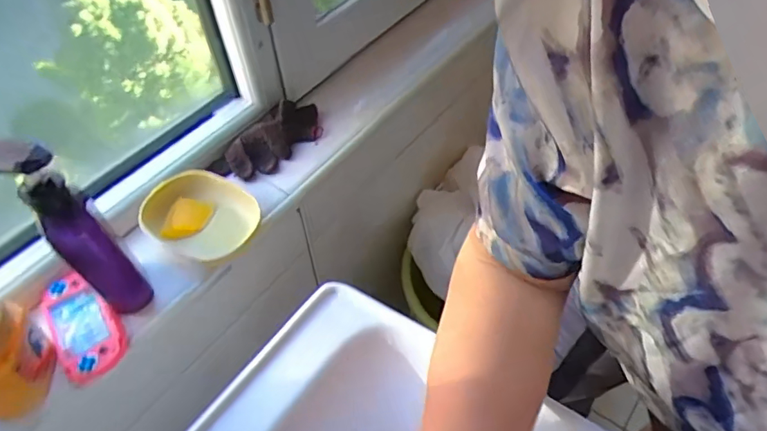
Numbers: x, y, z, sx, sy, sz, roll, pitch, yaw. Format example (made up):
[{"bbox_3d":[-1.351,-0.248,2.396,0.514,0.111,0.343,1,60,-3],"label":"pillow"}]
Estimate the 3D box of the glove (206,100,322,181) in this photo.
[{"bbox_3d":[-0.162,-0.108,0.713,0.077,0.039,0.182,37,57,25],"label":"glove"}]

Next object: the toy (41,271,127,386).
[{"bbox_3d":[-0.335,0.119,0.557,0.065,0.019,0.135,-32,58,-26],"label":"toy"}]

